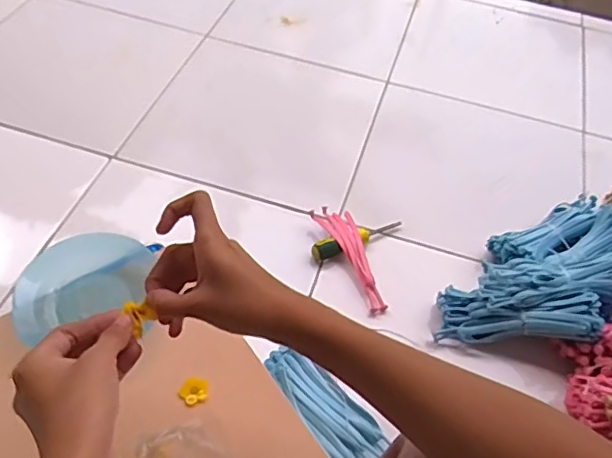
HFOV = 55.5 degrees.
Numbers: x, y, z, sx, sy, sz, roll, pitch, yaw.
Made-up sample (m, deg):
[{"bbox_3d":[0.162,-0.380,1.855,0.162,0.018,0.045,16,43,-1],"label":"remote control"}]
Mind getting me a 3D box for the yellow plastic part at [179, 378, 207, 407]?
[{"bbox_3d":[-0.096,0.139,0.496,0.024,0.005,0.023,3,52,-4],"label":"yellow plastic part"}]

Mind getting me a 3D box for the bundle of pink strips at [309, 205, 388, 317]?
[{"bbox_3d":[0.074,0.038,0.887,0.049,0.026,0.195,-17,55,-18],"label":"bundle of pink strips"}]

